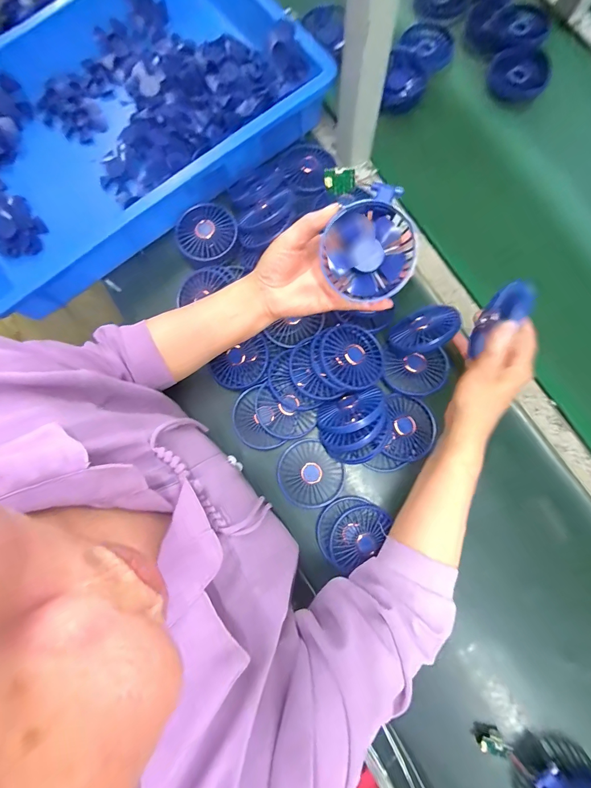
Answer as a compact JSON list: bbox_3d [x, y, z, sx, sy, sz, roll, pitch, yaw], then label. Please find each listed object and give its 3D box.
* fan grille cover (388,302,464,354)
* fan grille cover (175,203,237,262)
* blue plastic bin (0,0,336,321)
[{"bbox_3d":[0.165,-0.085,0.432,0.082,0.012,0.075,7,62,41],"label":"fan grille cover"},{"bbox_3d":[-0.129,-0.234,0.478,0.084,0.013,0.085,-29,81,-4],"label":"fan grille cover"},{"bbox_3d":[-0.289,-0.399,0.513,0.575,0.098,0.377,-37,81,-5],"label":"blue plastic bin"}]

